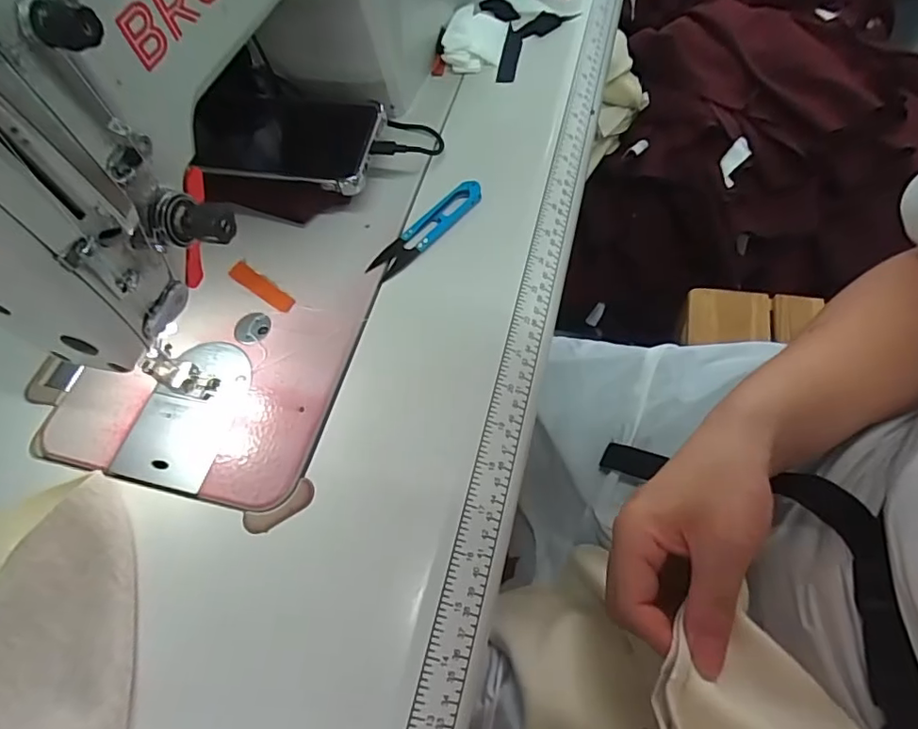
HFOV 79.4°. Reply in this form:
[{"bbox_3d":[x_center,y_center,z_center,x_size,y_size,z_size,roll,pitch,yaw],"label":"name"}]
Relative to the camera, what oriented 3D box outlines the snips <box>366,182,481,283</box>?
[{"bbox_3d":[-0.022,-0.097,0.394,0.024,0.012,0.097,38,73,25],"label":"snips"}]

